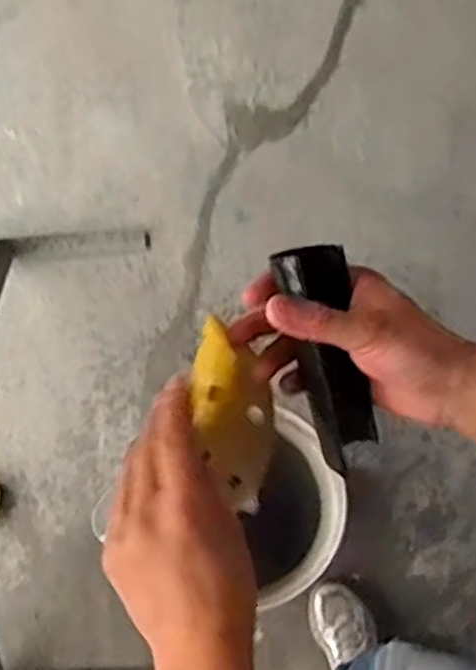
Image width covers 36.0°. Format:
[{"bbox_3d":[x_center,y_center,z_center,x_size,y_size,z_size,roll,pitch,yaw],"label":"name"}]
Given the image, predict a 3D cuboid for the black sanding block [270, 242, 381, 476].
[{"bbox_3d":[0.059,0.018,0.441,0.041,0.030,0.145,-16,109,-4],"label":"black sanding block"}]

